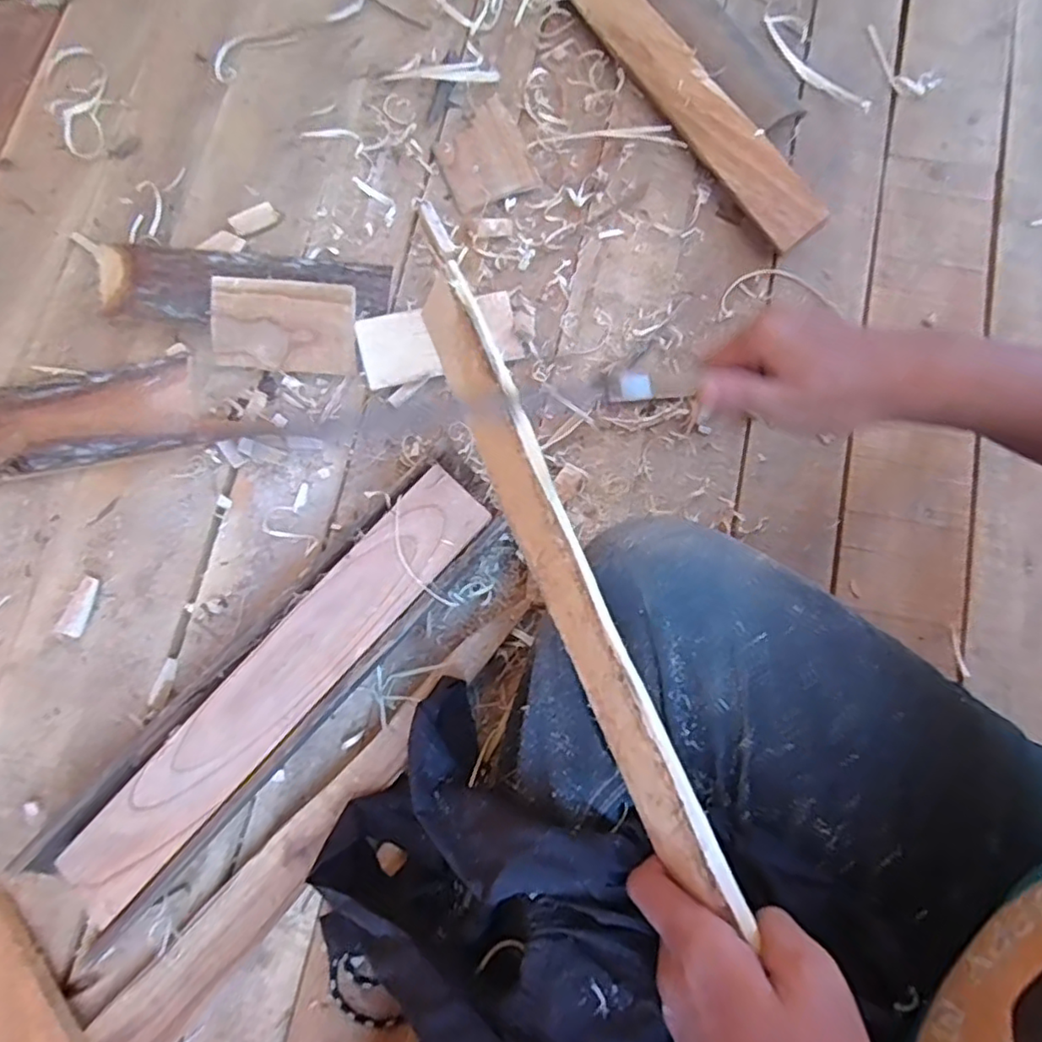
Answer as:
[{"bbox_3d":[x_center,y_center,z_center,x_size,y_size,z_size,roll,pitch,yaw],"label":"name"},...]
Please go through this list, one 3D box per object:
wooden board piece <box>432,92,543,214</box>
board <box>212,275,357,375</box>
[{"bbox_3d":[-0.038,-0.349,0.601,0.082,0.008,0.104,-23,79,-6],"label":"wooden board piece"},{"bbox_3d":[-0.203,-0.168,0.542,0.123,0.005,0.073,6,109,3],"label":"board"}]

